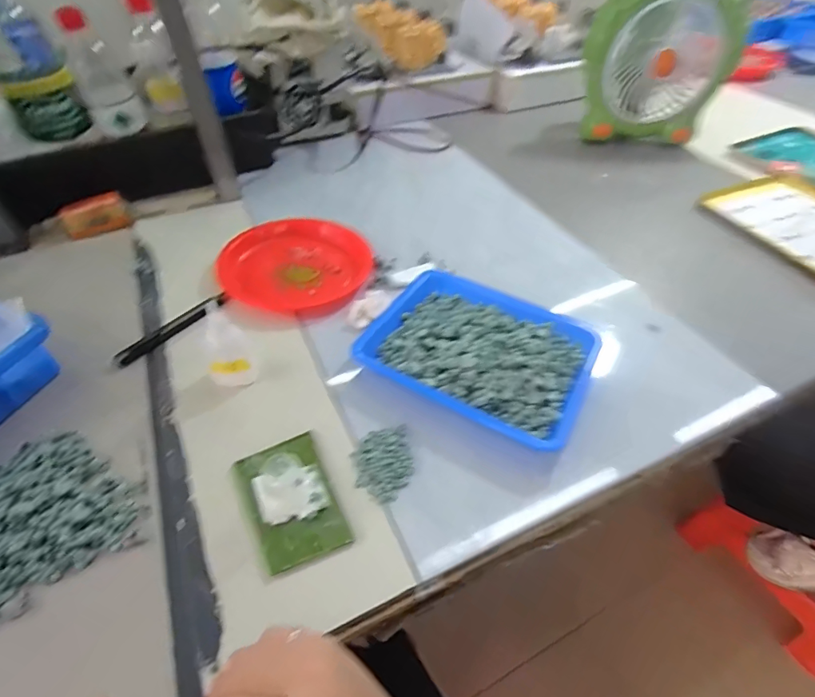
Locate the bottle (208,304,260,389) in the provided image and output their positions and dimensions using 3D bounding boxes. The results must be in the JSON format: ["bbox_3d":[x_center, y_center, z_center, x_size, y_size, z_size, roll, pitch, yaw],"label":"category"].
[{"bbox_3d":[-0.166,0.000,0.413,0.043,0.075,0.031,-27,53,-22],"label":"bottle"}]

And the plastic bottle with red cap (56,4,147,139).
[{"bbox_3d":[-0.411,-0.366,0.604,0.068,0.138,0.059,-23,51,-19],"label":"plastic bottle with red cap"}]

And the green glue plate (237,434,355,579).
[{"bbox_3d":[-0.091,0.116,0.353,0.064,0.013,0.098,-21,51,-18],"label":"green glue plate"}]

